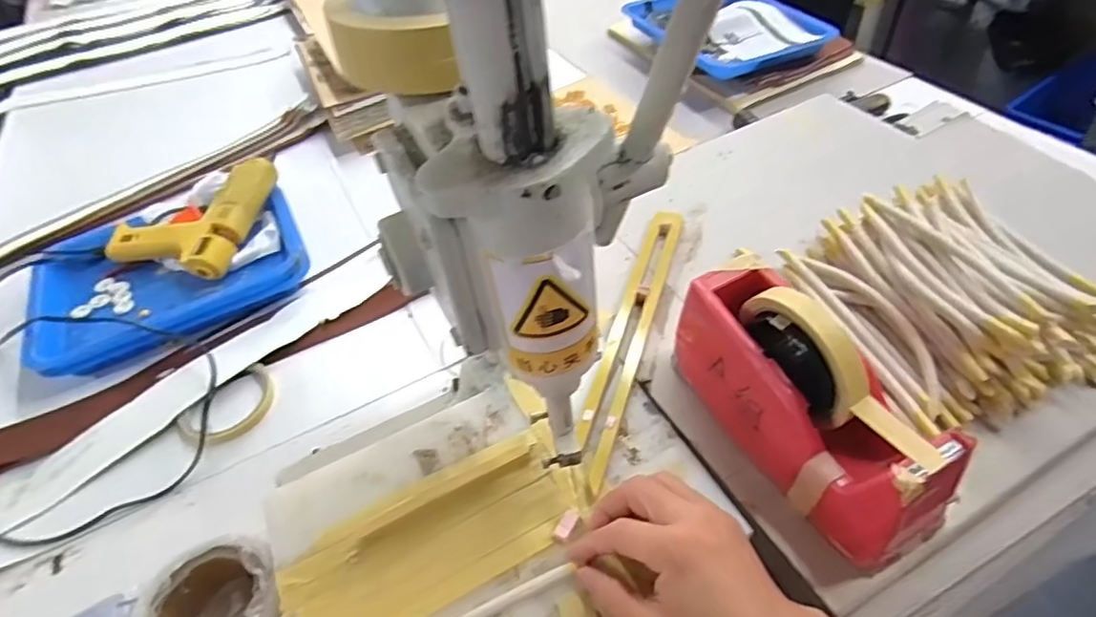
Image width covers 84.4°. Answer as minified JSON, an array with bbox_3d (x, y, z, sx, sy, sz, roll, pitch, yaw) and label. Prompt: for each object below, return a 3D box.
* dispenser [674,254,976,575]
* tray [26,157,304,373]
[{"bbox_3d":[0.167,0.059,0.405,0.064,0.123,0.203,-26,52,-16],"label":"dispenser"},{"bbox_3d":[-0.439,-0.055,0.698,0.285,0.060,0.239,-24,50,-15],"label":"tray"}]

